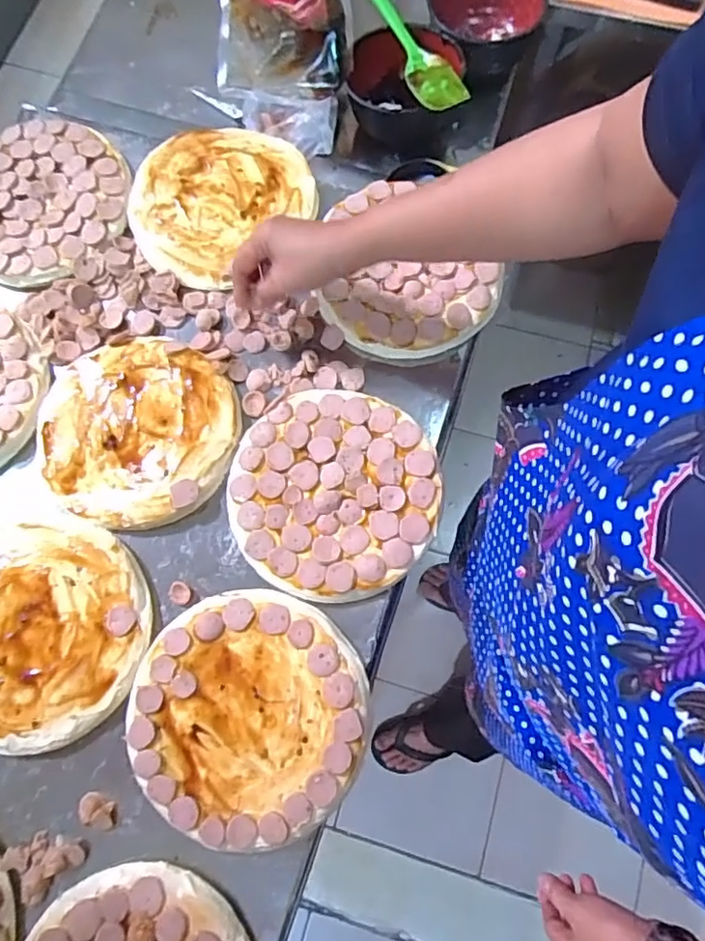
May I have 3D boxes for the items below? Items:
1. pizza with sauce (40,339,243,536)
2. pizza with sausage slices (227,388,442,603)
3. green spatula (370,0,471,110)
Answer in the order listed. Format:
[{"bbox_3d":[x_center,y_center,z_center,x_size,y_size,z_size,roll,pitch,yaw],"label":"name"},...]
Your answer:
[{"bbox_3d":[-0.216,-0.045,0.568,0.196,0.014,0.190,0,75,1],"label":"pizza with sauce"},{"bbox_3d":[-0.019,0.018,0.541,0.191,0.022,0.193,-1,74,0],"label":"pizza with sausage slices"},{"bbox_3d":[0.064,-0.520,0.676,0.055,0.019,0.240,-19,75,-5],"label":"green spatula"}]

